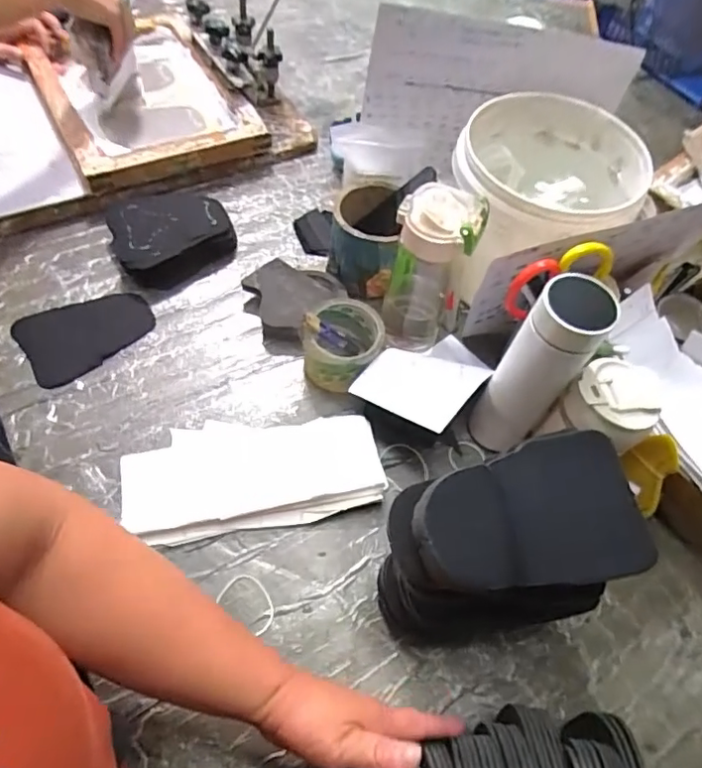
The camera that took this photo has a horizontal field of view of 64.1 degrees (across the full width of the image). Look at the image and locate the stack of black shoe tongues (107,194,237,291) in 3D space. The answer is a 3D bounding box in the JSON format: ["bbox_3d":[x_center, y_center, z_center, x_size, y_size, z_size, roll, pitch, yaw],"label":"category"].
[{"bbox_3d":[-0.232,-0.191,0.737,0.149,0.061,0.120,-25,64,-20],"label":"stack of black shoe tongues"}]

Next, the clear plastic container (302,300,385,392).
[{"bbox_3d":[-0.009,-0.047,0.658,0.087,0.073,0.087,3,58,-4],"label":"clear plastic container"}]

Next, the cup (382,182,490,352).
[{"bbox_3d":[0.083,-0.118,0.628,0.084,0.220,0.063,15,58,3],"label":"cup"}]

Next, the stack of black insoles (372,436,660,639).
[{"bbox_3d":[0.097,0.145,0.465,0.152,0.212,0.114,-9,60,-12],"label":"stack of black insoles"}]

